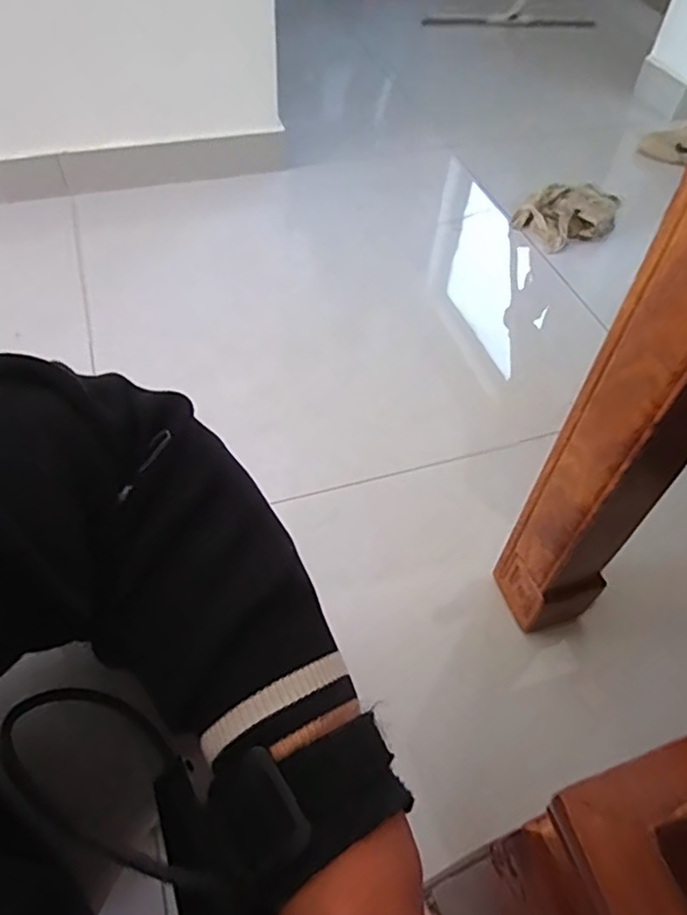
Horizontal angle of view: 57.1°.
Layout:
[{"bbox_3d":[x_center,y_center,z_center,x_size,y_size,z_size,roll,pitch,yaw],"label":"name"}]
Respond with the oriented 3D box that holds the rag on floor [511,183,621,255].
[{"bbox_3d":[0.430,-0.463,1.210,0.144,0.063,0.155,-30,60,-23],"label":"rag on floor"}]

